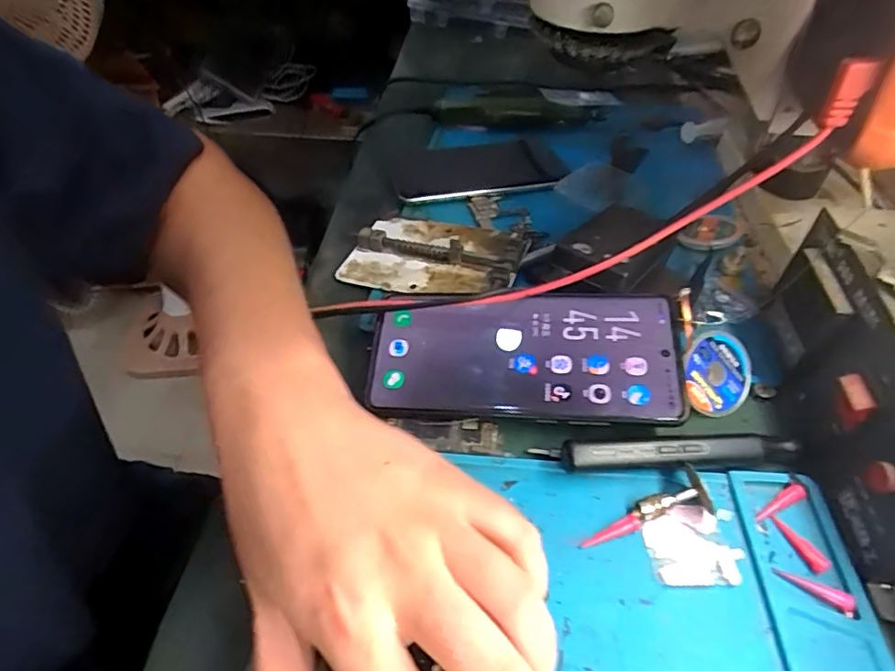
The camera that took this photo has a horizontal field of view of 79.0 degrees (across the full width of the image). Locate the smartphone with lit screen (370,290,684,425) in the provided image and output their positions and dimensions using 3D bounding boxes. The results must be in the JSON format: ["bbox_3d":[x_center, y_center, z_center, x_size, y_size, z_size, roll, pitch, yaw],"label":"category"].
[{"bbox_3d":[0.040,0.011,0.295,0.162,0.009,0.074,0,61,10],"label":"smartphone with lit screen"}]

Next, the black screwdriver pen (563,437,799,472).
[{"bbox_3d":[0.113,0.058,0.266,0.113,0.018,0.014,-2,47,-2],"label":"black screwdriver pen"}]

